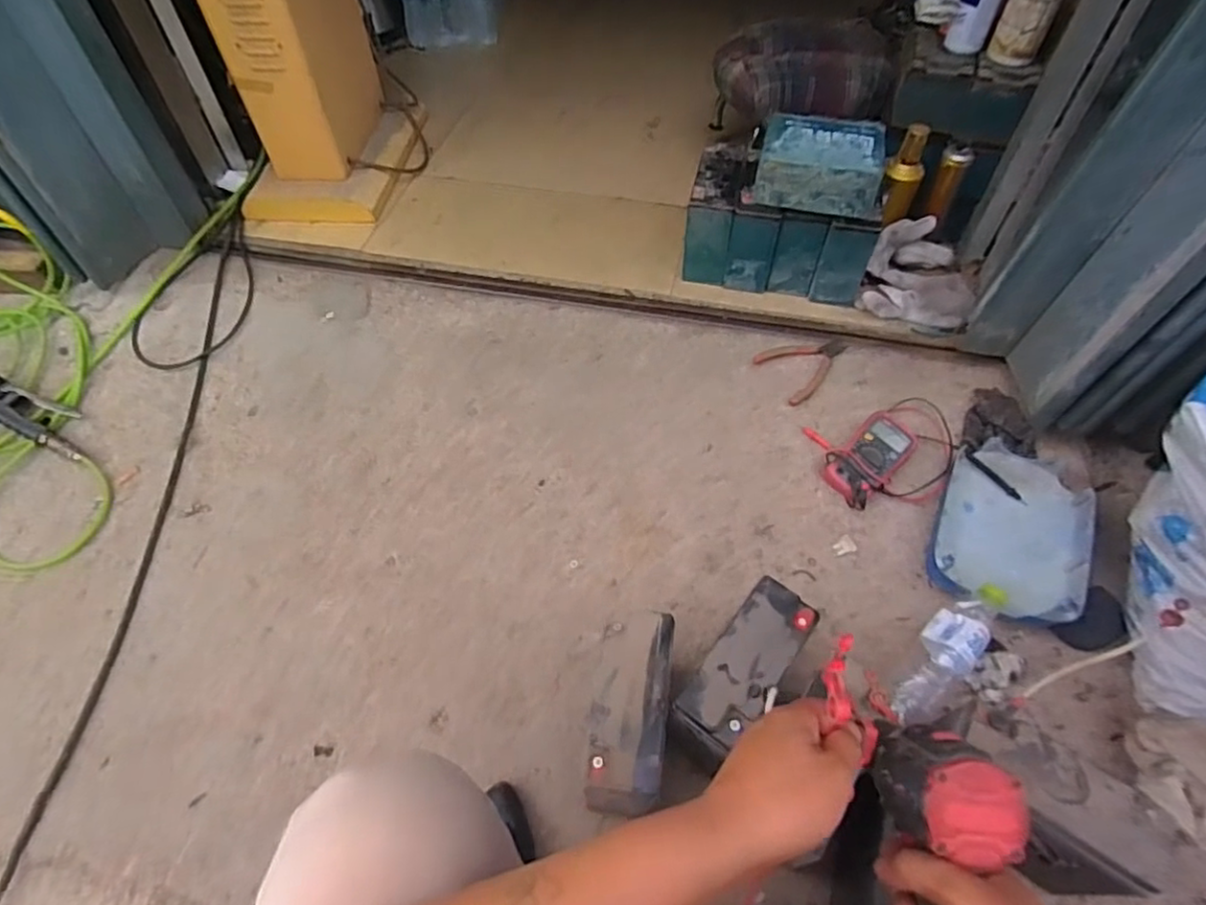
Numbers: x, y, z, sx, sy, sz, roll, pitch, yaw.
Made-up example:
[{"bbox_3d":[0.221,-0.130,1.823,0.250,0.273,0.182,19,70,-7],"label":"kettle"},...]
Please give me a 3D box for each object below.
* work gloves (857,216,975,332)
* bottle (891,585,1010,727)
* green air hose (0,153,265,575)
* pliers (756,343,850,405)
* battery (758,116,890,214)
[{"bbox_3d":[0.540,-0.298,1.079,0.182,0.077,0.197,21,63,14],"label":"work gloves"},{"bbox_3d":[0.415,0.245,0.766,0.211,0.071,0.066,-38,61,-25],"label":"bottle"},{"bbox_3d":[-1.070,-0.266,1.089,0.684,0.149,0.865,2,52,2],"label":"green air hose"},{"bbox_3d":[0.331,-0.146,1.023,0.141,0.014,0.109,-24,56,-17],"label":"pliers"},{"bbox_3d":[0.336,-0.454,0.981,0.180,0.066,0.152,12,53,10],"label":"battery"}]

